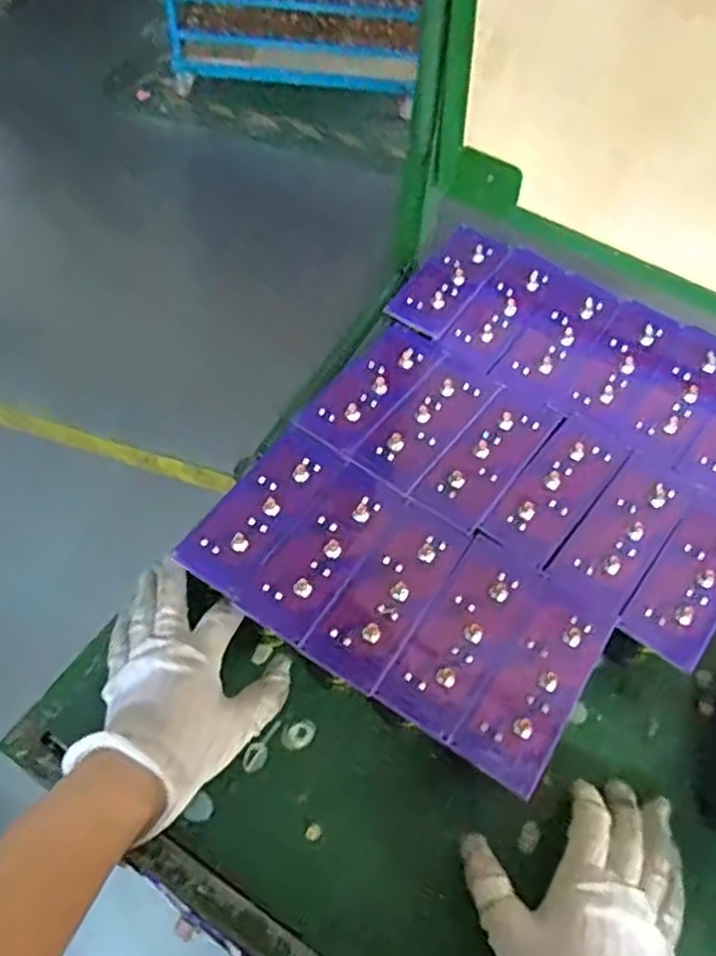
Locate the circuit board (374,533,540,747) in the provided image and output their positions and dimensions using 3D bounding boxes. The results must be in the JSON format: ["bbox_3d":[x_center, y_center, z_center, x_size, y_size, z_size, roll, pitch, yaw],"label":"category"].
[{"bbox_3d":[0.069,0.098,0.486,0.054,0.006,0.134,30,59,15],"label":"circuit board"}]

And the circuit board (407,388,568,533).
[{"bbox_3d":[0.099,-0.018,0.565,0.054,0.004,0.137,34,60,17],"label":"circuit board"}]

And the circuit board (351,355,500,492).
[{"bbox_3d":[0.054,-0.045,0.580,0.054,0.004,0.135,34,60,17],"label":"circuit board"}]

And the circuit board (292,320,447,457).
[{"bbox_3d":[0.011,-0.074,0.594,0.053,0.006,0.135,33,60,17],"label":"circuit board"}]

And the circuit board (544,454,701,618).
[{"bbox_3d":[0.192,0.036,0.538,0.054,0.004,0.133,35,60,18],"label":"circuit board"}]

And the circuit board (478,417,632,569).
[{"bbox_3d":[0.146,0.007,0.553,0.054,0.004,0.132,36,61,18],"label":"circuit board"}]

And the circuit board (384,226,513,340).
[{"bbox_3d":[0.082,-0.174,0.655,0.053,0.005,0.130,35,65,11],"label":"circuit board"}]

